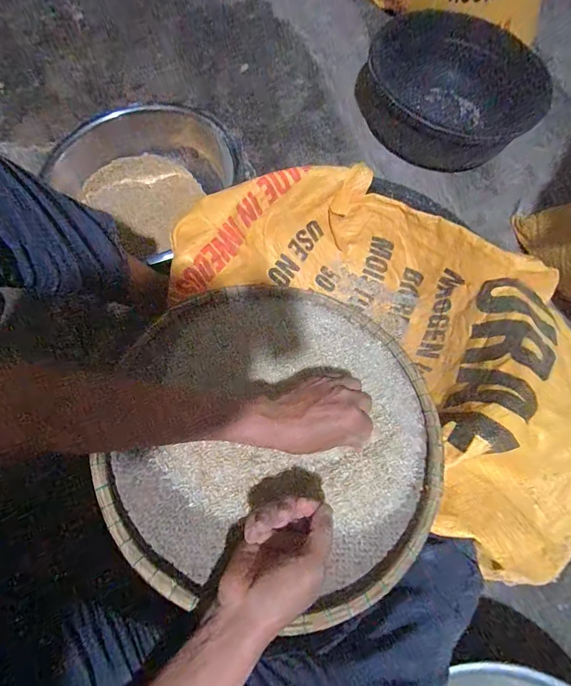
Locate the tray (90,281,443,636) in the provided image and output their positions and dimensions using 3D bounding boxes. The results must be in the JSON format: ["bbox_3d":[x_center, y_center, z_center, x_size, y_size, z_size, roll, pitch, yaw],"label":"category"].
[{"bbox_3d":[-0.008,0.085,0.441,0.363,0.074,0.378,0,68,-1],"label":"tray"}]

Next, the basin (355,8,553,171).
[{"bbox_3d":[0.356,-0.584,0.852,0.358,0.144,0.353,16,69,5],"label":"basin"}]

